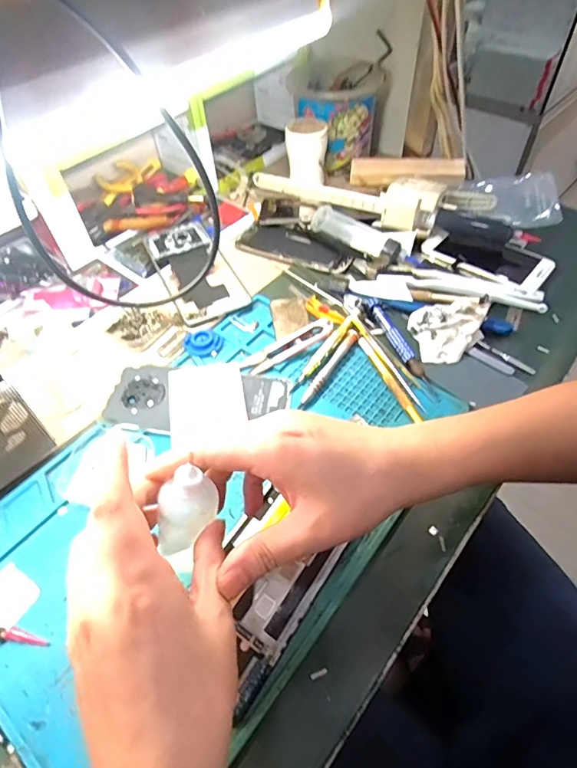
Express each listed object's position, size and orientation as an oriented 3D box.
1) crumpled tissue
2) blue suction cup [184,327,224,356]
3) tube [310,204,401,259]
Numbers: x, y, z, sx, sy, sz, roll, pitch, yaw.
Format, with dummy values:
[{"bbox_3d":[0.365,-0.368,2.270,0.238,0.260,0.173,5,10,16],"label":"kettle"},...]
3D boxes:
[{"bbox_3d":[0.157,-0.063,0.448,0.068,0.021,0.088,18,55,16],"label":"crumpled tissue"},{"bbox_3d":[-0.083,-0.043,0.448,0.034,0.009,0.035,-1,52,1],"label":"blue suction cup"},{"bbox_3d":[0.077,-0.176,0.534,0.111,0.029,0.029,31,59,24],"label":"tube"}]

